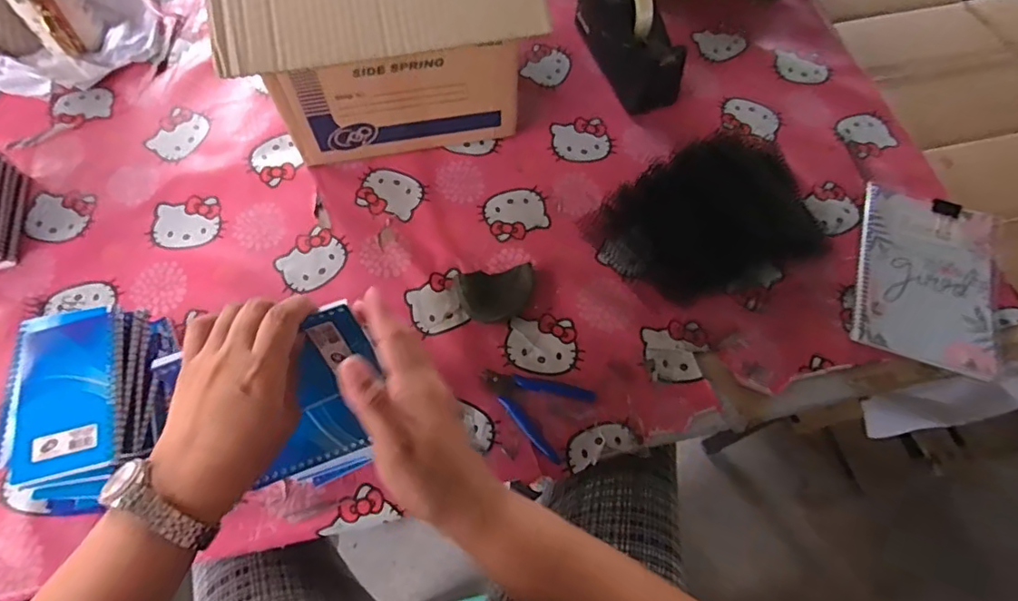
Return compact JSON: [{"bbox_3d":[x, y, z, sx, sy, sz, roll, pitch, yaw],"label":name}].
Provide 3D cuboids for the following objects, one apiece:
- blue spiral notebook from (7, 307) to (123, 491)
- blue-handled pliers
[{"bbox_3d":[-0.378,0.075,0.466,0.087,0.018,0.145,-15,66,-8],"label":"blue spiral notebook"},{"bbox_3d":[0.025,0.107,0.595,0.116,0.008,0.081,33,68,13],"label":"blue-handled pliers"}]

